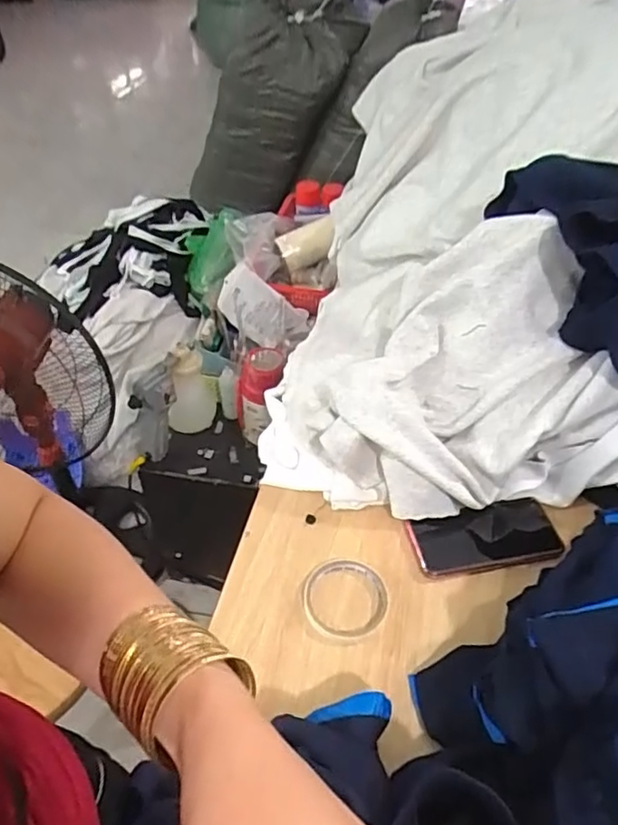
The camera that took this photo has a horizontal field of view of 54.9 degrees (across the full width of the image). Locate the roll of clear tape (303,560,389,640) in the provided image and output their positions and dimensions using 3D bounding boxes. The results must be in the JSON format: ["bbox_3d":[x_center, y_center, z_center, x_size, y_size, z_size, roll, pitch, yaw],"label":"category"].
[{"bbox_3d":[0.037,0.191,0.612,0.085,0.014,0.082,0,46,0],"label":"roll of clear tape"}]

